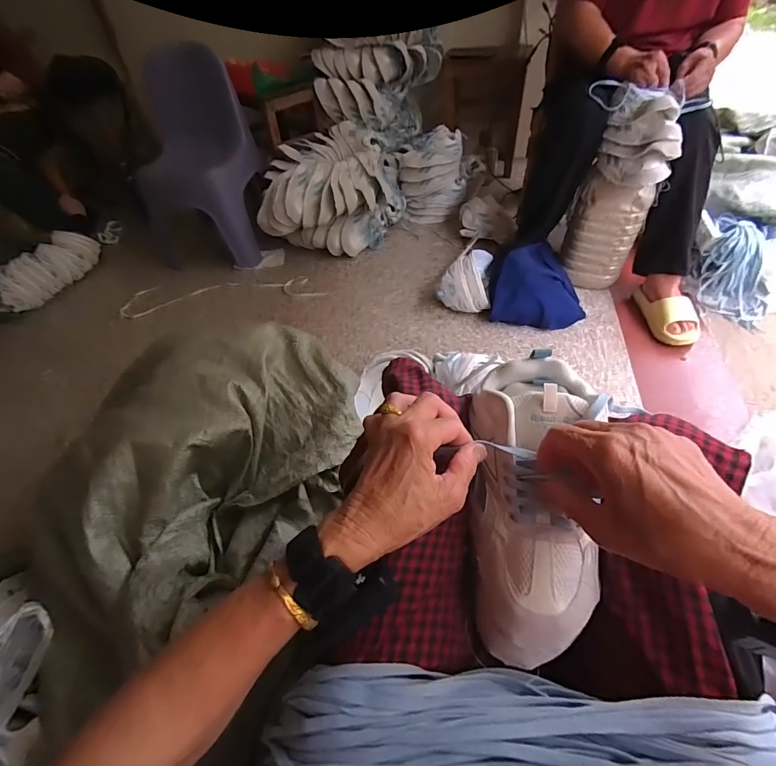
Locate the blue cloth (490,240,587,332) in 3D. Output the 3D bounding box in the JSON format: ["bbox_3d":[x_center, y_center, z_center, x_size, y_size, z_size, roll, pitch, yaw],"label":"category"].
[{"bbox_3d":[0.430,-0.288,1.136,0.236,0.151,0.249,5,51,10],"label":"blue cloth"}]

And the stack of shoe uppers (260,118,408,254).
[{"bbox_3d":[-0.197,-0.705,1.462,0.489,0.300,0.448,-1,50,6],"label":"stack of shoe uppers"}]

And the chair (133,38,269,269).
[{"bbox_3d":[-0.682,-0.754,1.377,0.365,0.568,0.368,0,50,6],"label":"chair"}]

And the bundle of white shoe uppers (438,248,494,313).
[{"bbox_3d":[0.244,-0.316,1.185,0.145,0.151,0.207,10,52,14],"label":"bundle of white shoe uppers"}]

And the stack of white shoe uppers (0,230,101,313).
[{"bbox_3d":[-1.267,-0.443,1.477,0.149,0.131,0.435,10,52,15],"label":"stack of white shoe uppers"}]

